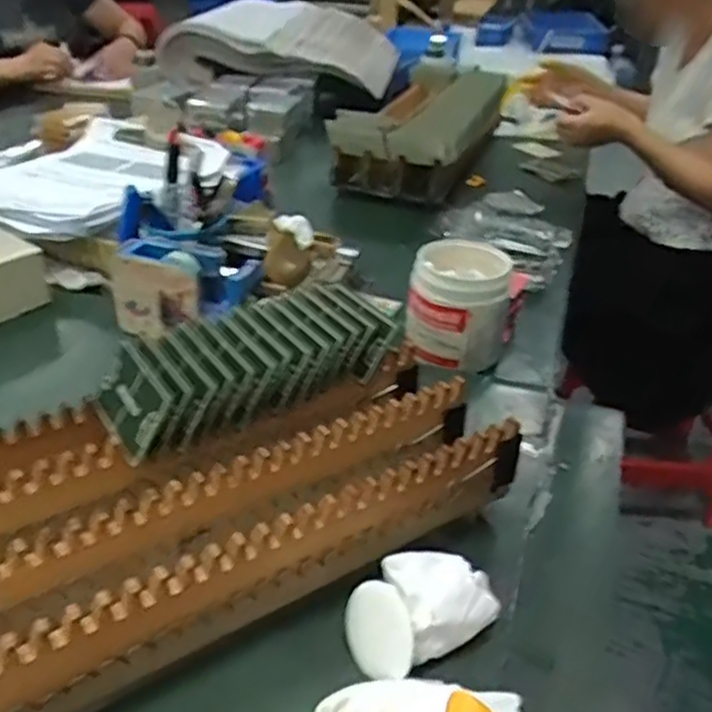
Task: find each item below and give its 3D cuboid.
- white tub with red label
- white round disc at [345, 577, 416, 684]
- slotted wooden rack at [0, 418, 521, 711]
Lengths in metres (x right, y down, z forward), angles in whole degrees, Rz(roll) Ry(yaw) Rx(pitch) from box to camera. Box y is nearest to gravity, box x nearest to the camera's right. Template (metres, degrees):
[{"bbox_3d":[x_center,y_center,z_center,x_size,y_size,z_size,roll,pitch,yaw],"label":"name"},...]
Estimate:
[{"bbox_3d":[0.102,-0.052,0.704,0.097,0.093,0.081,8,32,8],"label":"white tub with red label"},{"bbox_3d":[0.012,0.149,0.394,0.041,0.049,0.008,-19,-19,35],"label":"white round disc"},{"bbox_3d":[-0.146,0.145,0.364,0.556,0.083,0.067,-17,37,-29],"label":"slotted wooden rack"}]

